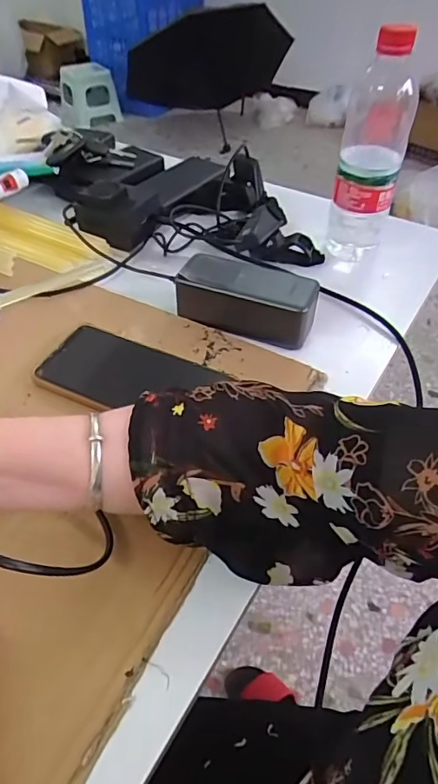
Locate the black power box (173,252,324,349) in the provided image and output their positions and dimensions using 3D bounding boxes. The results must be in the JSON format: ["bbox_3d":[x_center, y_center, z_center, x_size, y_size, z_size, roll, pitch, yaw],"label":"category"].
[{"bbox_3d":[0.026,-0.090,0.464,0.126,0.048,0.056,15,49,14],"label":"black power box"}]

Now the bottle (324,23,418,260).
[{"bbox_3d":[0.156,-0.243,0.503,0.067,0.203,0.064,10,45,11],"label":"bottle"}]

